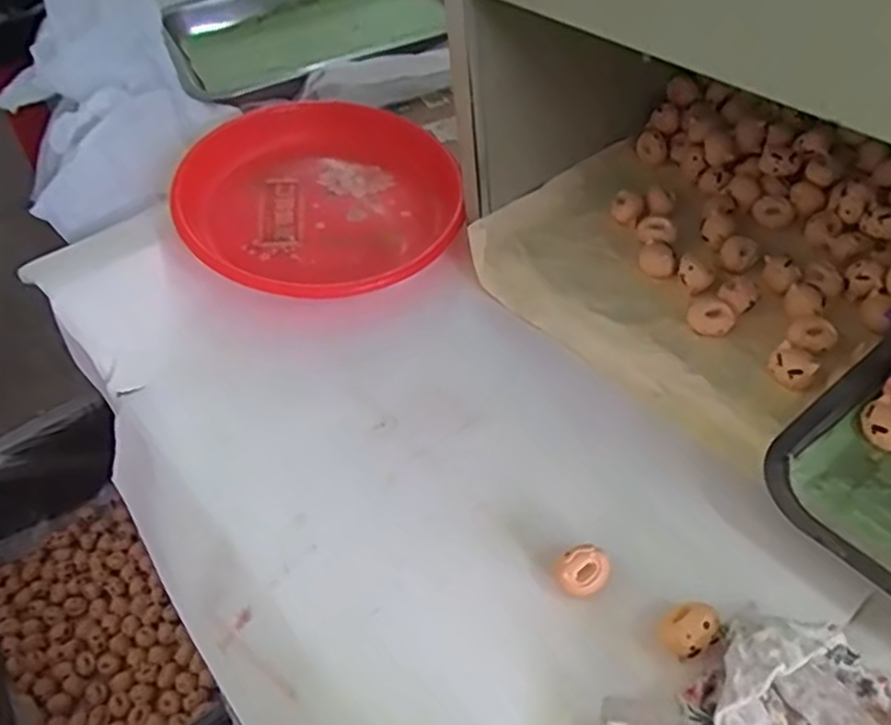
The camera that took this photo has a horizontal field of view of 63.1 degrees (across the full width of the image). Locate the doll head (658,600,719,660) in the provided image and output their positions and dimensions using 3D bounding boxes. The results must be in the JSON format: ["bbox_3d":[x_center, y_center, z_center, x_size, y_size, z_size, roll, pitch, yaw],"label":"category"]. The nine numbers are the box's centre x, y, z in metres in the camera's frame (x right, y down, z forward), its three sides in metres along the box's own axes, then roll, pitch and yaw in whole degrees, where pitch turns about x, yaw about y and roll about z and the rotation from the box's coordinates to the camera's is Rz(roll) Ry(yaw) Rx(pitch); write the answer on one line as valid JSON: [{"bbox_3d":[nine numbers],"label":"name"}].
[{"bbox_3d":[0.124,0.138,0.370,0.026,0.027,0.023,25,51,25],"label":"doll head"}]

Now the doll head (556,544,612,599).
[{"bbox_3d":[0.076,0.117,0.398,0.027,0.031,0.022,11,50,17],"label":"doll head"}]

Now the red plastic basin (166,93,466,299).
[{"bbox_3d":[-0.107,-0.156,0.638,0.240,0.046,0.255,-2,45,1],"label":"red plastic basin"}]

